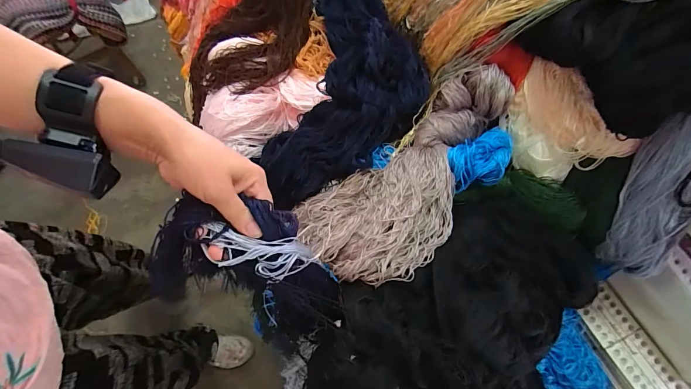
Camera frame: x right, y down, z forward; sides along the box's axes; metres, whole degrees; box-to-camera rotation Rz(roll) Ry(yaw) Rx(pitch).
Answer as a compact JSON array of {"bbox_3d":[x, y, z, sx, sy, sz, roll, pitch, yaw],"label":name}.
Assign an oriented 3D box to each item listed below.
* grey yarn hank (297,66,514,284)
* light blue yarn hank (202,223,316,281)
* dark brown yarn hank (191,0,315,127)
[{"bbox_3d":[0.082,-0.014,0.380,0.293,0.091,0.150,-34,72,-16],"label":"grey yarn hank"},{"bbox_3d":[-0.075,0.053,0.291,0.099,0.022,0.036,18,65,-19],"label":"light blue yarn hank"},{"bbox_3d":[-0.096,-0.307,0.538,0.445,0.062,0.143,-40,72,8],"label":"dark brown yarn hank"}]

